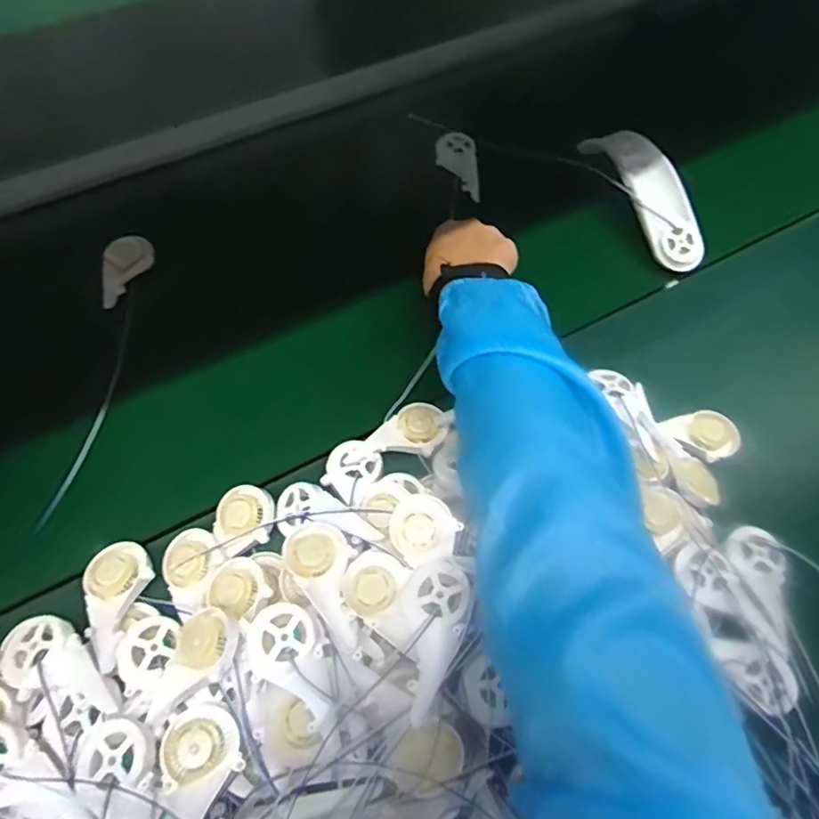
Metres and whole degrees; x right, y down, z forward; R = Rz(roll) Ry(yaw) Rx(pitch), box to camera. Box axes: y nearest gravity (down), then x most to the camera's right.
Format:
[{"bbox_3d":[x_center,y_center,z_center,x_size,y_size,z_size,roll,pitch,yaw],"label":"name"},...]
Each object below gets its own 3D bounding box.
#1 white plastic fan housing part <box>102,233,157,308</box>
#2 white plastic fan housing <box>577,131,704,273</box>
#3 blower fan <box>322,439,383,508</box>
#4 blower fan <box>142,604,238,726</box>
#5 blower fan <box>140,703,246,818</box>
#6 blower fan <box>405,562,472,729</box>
[{"bbox_3d":[-0.275,-0.134,0.546,0.044,0.015,0.085,-6,66,-5],"label":"white plastic fan housing part"},{"bbox_3d":[0.255,-0.234,0.605,0.055,0.033,0.195,-15,67,-9],"label":"white plastic fan housing"},{"bbox_3d":[-0.047,0.047,0.449,0.042,0.013,0.046,38,69,14],"label":"blower fan"},{"bbox_3d":[-0.138,0.166,0.362,0.041,0.019,0.072,16,65,5],"label":"blower fan"},{"bbox_3d":[-0.126,0.207,0.333,0.048,0.018,0.052,28,67,10],"label":"blower fan"},{"bbox_3d":[0.016,0.145,0.356,0.038,0.027,0.092,5,65,-1],"label":"blower fan"}]

